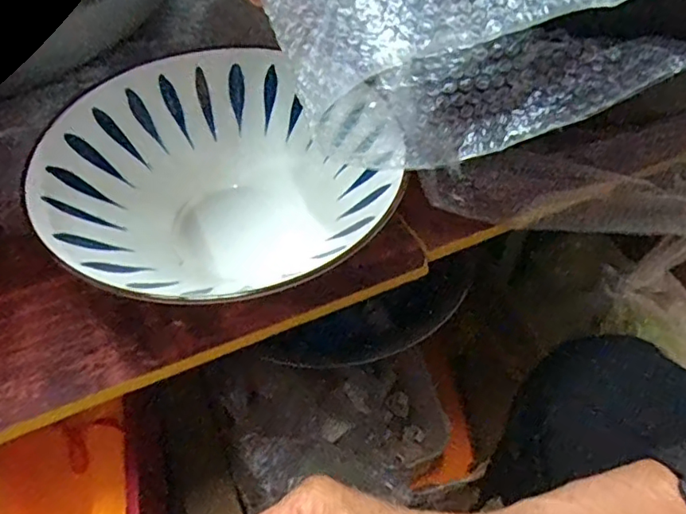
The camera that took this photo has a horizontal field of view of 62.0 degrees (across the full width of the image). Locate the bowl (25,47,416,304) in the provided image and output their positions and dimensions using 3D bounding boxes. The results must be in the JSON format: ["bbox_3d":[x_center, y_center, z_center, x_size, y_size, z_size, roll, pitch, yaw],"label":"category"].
[{"bbox_3d":[-0.073,-0.035,0.324,0.167,0.066,0.180,0,52,0],"label":"bowl"}]

